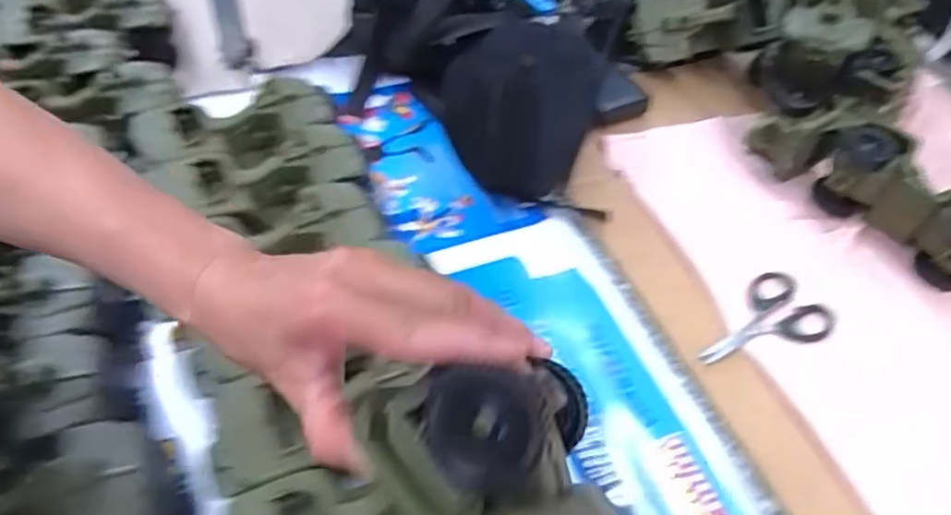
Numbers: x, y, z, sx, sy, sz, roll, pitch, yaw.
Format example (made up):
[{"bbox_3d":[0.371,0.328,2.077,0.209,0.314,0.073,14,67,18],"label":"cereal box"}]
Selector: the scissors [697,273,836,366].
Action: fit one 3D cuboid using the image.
[{"bbox_3d":[0.244,0.061,0.607,0.130,0.004,0.073,-29,57,-25],"label":"scissors"}]

